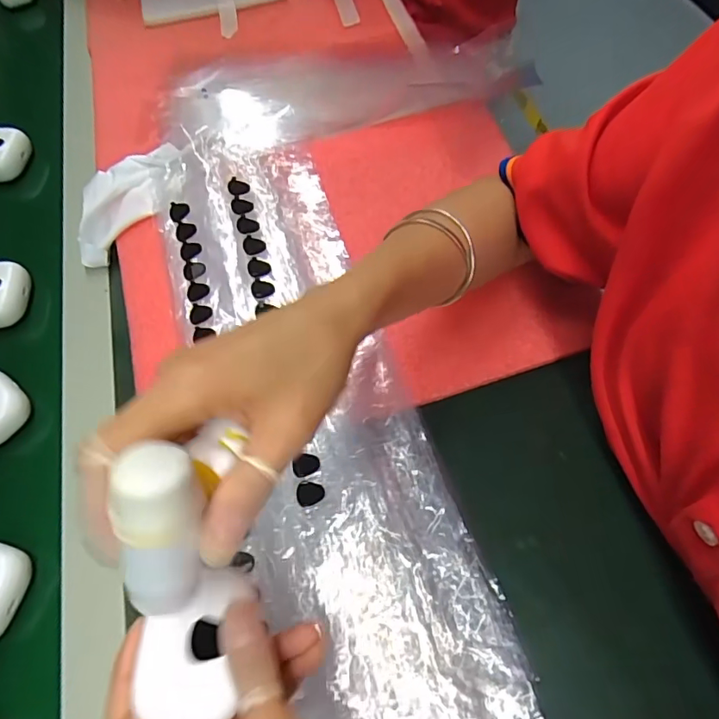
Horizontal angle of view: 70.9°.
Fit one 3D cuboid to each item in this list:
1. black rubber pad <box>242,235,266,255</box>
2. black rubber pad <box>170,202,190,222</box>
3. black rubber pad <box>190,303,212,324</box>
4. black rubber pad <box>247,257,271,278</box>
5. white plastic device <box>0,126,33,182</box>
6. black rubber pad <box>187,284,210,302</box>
[{"bbox_3d":[-0.083,-0.090,0.397,0.017,0.006,0.016,-23,63,-6],"label":"black rubber pad"},{"bbox_3d":[-0.146,-0.121,0.410,0.016,0.006,0.015,-29,64,-8],"label":"black rubber pad"},{"bbox_3d":[-0.119,-0.034,0.375,0.017,0.004,0.016,10,65,11],"label":"black rubber pad"},{"bbox_3d":[-0.078,-0.072,0.390,0.017,0.004,0.016,-21,63,-5],"label":"black rubber pad"},{"bbox_3d":[-0.347,-0.199,0.486,0.042,0.020,0.053,4,64,8],"label":"white plastic device"},{"bbox_3d":[-0.123,-0.052,0.383,0.017,0.004,0.015,-22,63,-5],"label":"black rubber pad"}]

